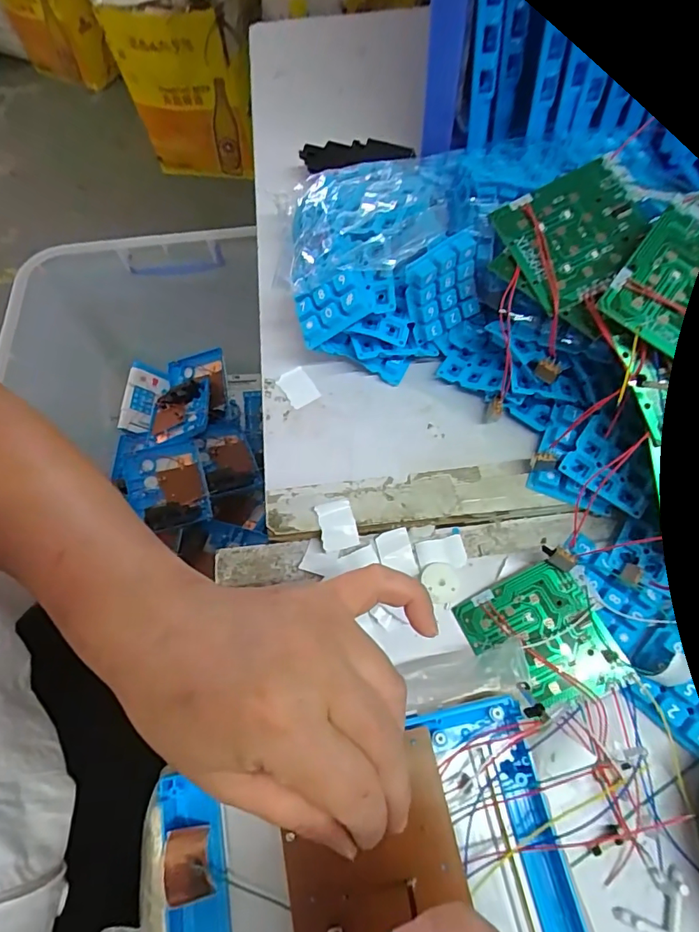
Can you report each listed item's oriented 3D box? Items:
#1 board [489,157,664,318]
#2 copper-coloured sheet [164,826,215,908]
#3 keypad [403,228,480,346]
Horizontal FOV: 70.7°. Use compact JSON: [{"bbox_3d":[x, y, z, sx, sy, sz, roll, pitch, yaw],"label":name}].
[{"bbox_3d":[0.126,-0.129,0.272,0.069,0.005,0.074,-27,72,7],"label":"board"},{"bbox_3d":[-0.067,0.166,0.206,0.004,0.020,0.026,-27,61,34],"label":"copper-coloured sheet"},{"bbox_3d":[0.058,-0.107,0.302,0.046,0.056,0.010,-32,50,-6],"label":"keypad"}]

